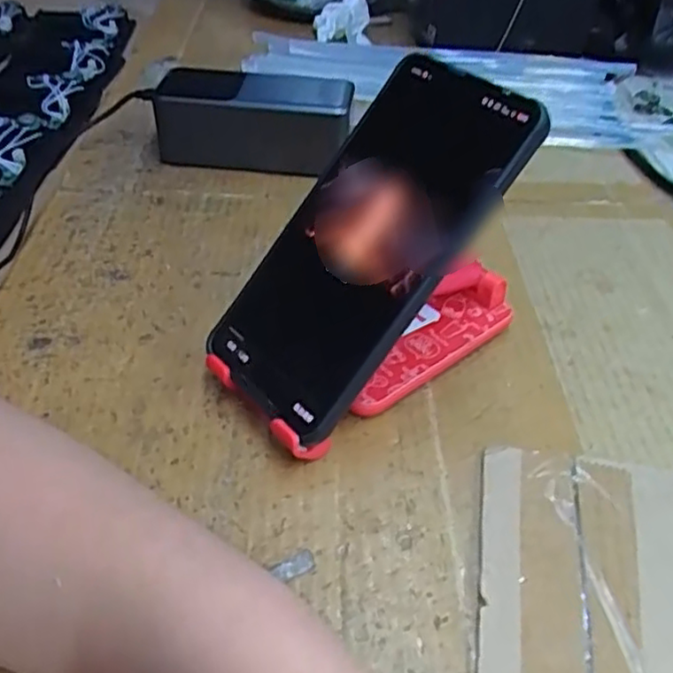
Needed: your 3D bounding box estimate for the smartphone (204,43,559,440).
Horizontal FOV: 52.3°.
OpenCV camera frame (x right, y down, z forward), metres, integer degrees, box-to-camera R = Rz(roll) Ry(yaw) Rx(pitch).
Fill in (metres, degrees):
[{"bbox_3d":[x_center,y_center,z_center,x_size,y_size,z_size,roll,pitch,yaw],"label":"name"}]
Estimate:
[{"bbox_3d":[0.012,-0.040,0.287,0.076,0.011,0.157,40,96,34],"label":"smartphone"}]

